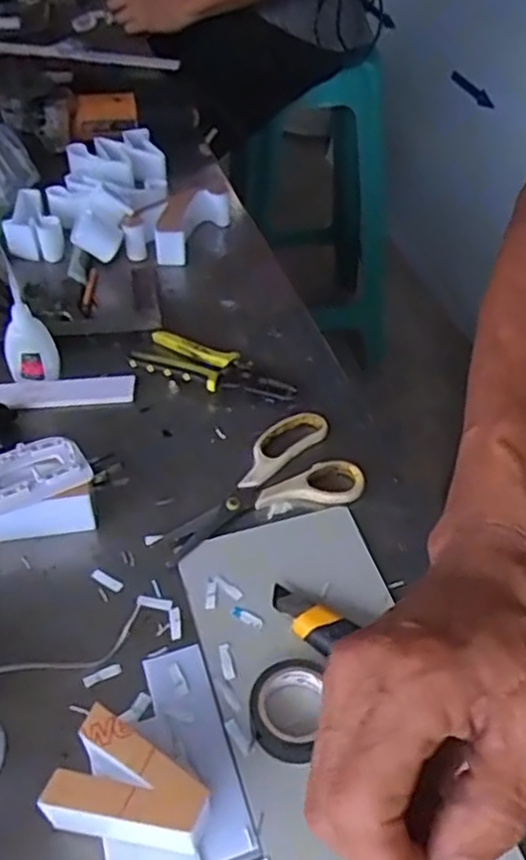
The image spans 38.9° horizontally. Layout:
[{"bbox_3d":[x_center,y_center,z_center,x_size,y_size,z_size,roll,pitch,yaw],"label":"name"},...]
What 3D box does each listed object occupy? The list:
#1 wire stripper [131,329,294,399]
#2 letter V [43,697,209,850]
[{"bbox_3d":[-0.043,-0.060,0.700,0.154,0.018,0.057,14,48,13],"label":"wire stripper"},{"bbox_3d":[-0.072,0.208,0.422,0.083,0.047,0.056,17,49,16],"label":"letter V"}]

